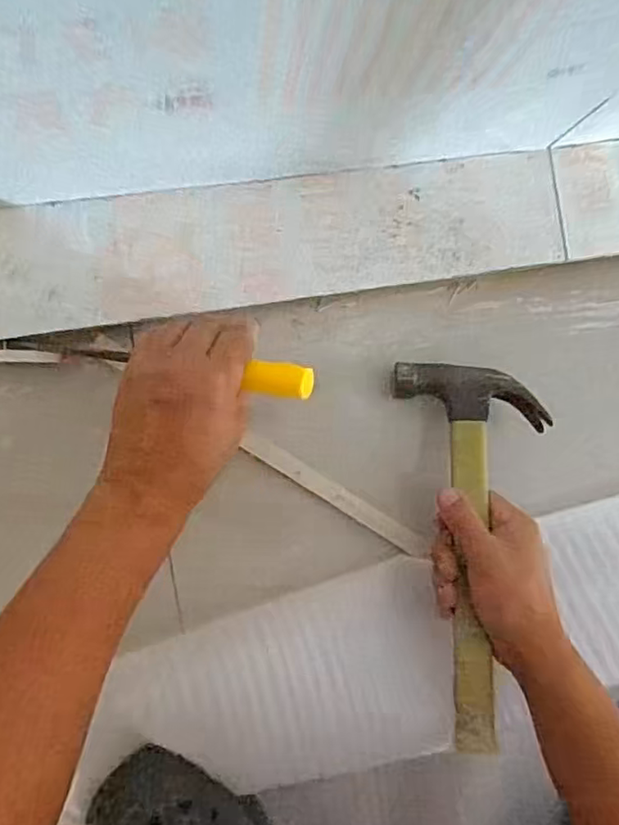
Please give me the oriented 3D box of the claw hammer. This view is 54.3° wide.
[{"bbox_3d":[0.128,0.102,0.462,0.114,0.033,0.286,3,77,-9],"label":"claw hammer"}]

